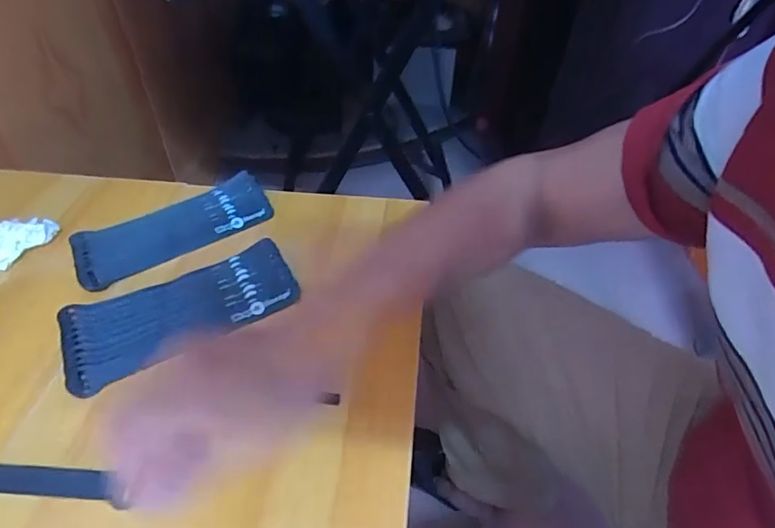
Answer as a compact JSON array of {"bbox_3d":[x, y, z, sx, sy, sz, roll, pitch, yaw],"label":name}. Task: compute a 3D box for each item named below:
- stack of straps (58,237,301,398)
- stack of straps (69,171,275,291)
[{"bbox_3d":[-0.186,0.039,0.441,0.200,0.016,0.090,-20,49,-20],"label":"stack of straps"},{"bbox_3d":[-0.231,-0.045,0.524,0.199,0.011,0.091,-25,51,-24],"label":"stack of straps"}]

